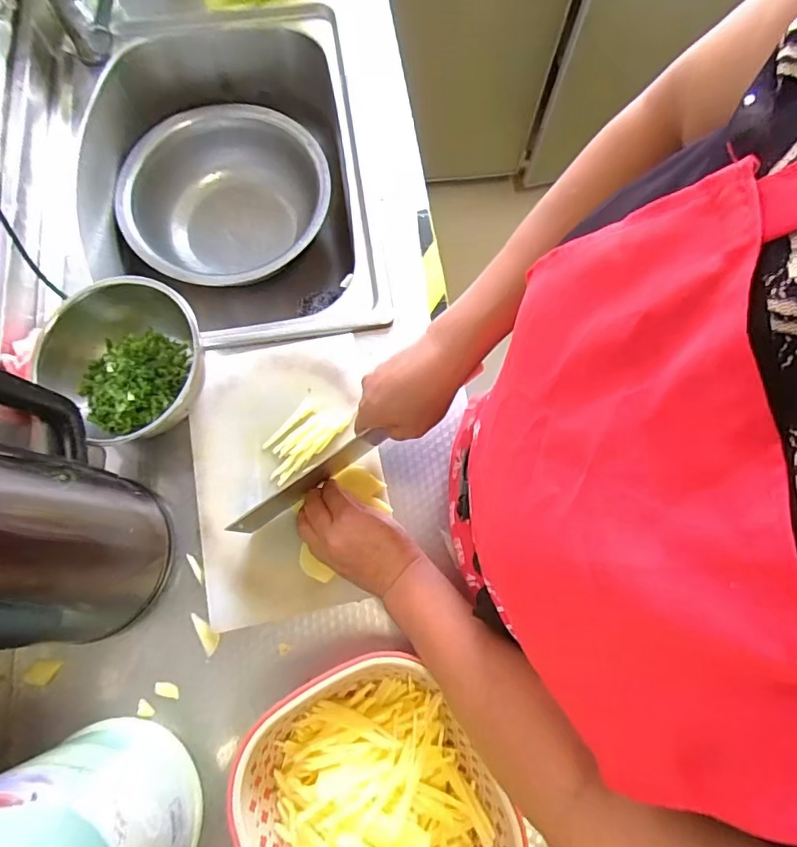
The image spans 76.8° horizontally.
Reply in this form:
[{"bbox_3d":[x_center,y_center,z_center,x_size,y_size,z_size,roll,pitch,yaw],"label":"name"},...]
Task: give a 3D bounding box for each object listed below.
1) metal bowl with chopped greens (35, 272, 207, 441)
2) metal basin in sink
[{"bbox_3d":[-0.278,-0.062,0.520,0.157,0.095,0.149,0,72,-1],"label":"metal bowl with chopped greens"},{"bbox_3d":[-0.270,-0.342,0.820,0.308,0.119,0.302,0,72,-1],"label":"metal basin in sink"}]

